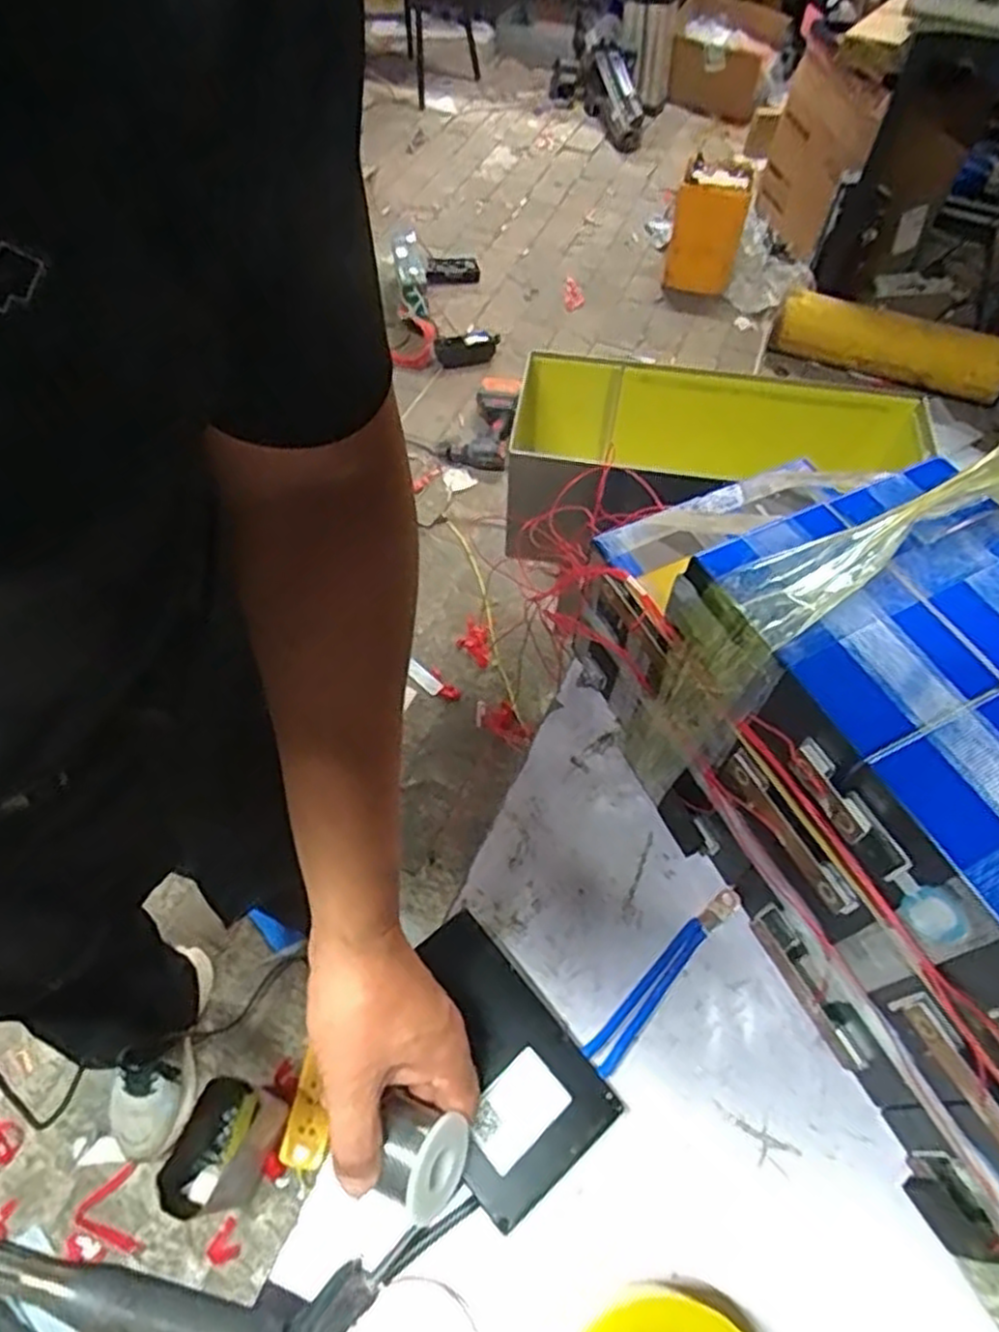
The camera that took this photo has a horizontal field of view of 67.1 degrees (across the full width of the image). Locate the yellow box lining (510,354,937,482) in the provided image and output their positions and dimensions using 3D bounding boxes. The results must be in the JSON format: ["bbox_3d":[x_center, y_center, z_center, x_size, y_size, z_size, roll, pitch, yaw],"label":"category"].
[{"bbox_3d":[0.371,-0.421,1.319,0.677,0.167,0.148,7,57,3],"label":"yellow box lining"}]

